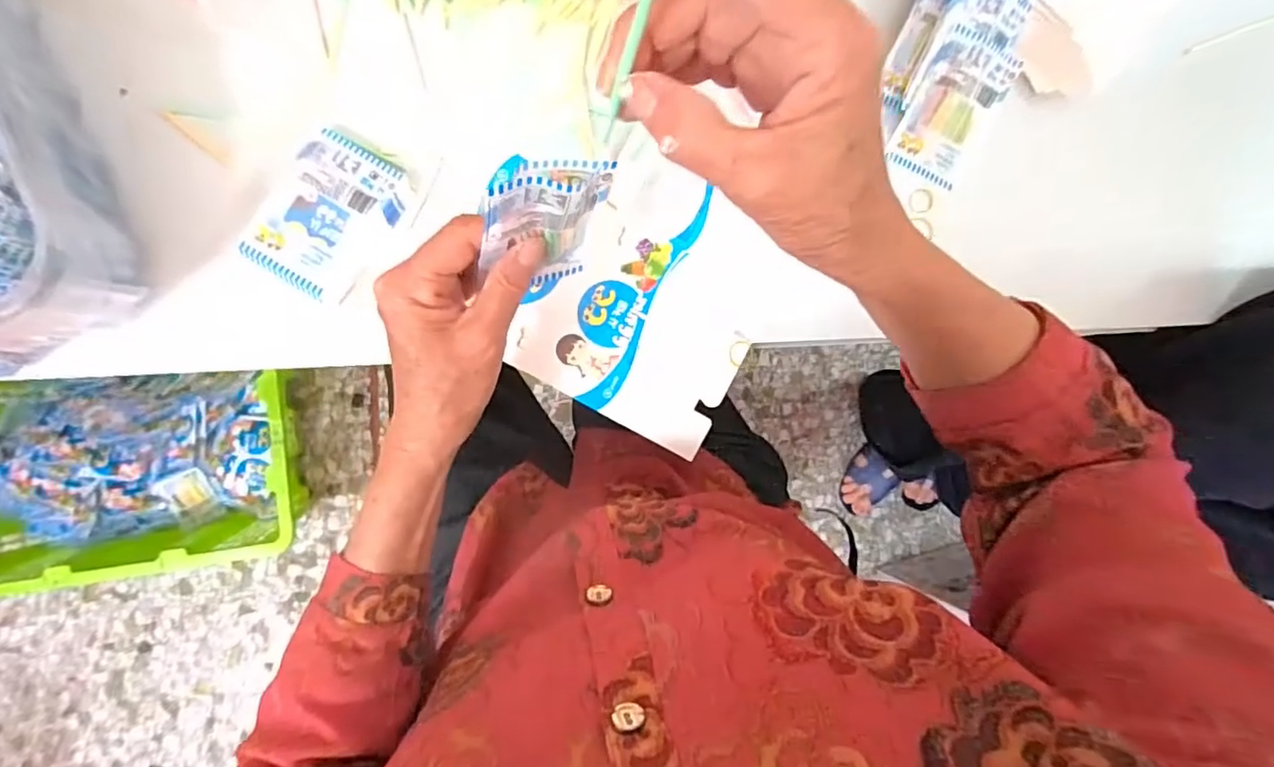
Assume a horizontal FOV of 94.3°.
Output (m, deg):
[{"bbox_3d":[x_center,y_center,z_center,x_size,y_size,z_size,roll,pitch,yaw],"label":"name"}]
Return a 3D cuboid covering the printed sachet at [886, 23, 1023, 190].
[{"bbox_3d":[0.247,-0.215,0.460,0.060,0.008,0.106,24,107,-5],"label":"printed sachet"}]

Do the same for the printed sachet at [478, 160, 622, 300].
[{"bbox_3d":[-0.047,-0.076,0.298,0.062,0.102,0.016,-21,81,-19],"label":"printed sachet"}]

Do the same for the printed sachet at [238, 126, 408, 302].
[{"bbox_3d":[-0.215,-0.117,0.415,0.073,0.017,0.106,31,84,-5],"label":"printed sachet"}]

